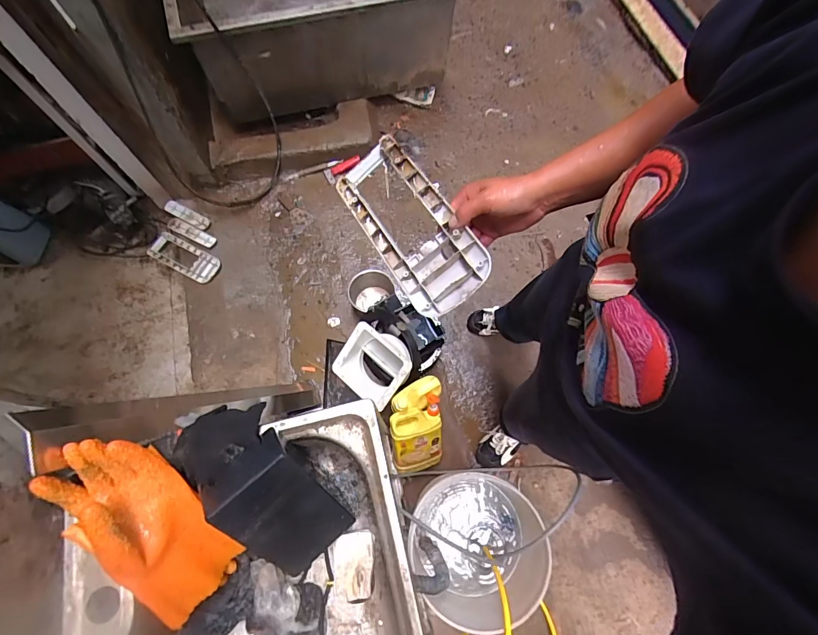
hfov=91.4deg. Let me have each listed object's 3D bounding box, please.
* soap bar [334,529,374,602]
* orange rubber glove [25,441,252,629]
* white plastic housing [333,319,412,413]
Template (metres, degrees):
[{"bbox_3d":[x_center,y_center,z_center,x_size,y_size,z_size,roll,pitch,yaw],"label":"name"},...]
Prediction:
[{"bbox_3d":[-0.085,0.386,0.618,0.059,0.031,0.098,0,70,-1],"label":"soap bar"},{"bbox_3d":[-0.338,0.274,0.509,0.125,0.089,0.281,-31,107,-11],"label":"orange rubber glove"},{"bbox_3d":[-0.098,0.141,1.150,0.203,0.106,0.203,46,112,27],"label":"white plastic housing"}]

